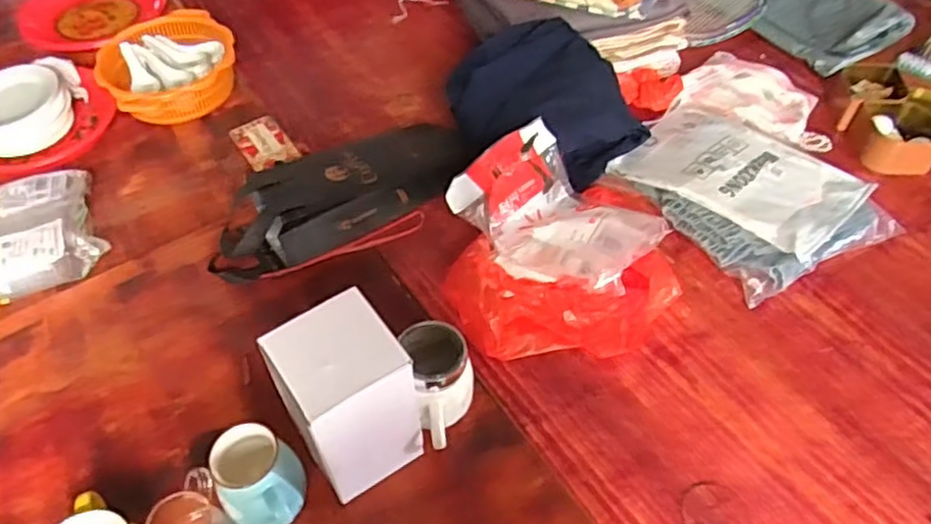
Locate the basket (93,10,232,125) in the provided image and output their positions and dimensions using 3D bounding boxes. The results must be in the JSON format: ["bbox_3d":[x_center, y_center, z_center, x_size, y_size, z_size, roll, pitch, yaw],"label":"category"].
[{"bbox_3d":[-0.497,-0.328,1.156,0.209,0.079,0.206,-35,58,-22],"label":"basket"}]

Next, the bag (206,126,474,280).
[{"bbox_3d":[-0.171,-0.091,0.945,0.374,0.082,0.136,-19,53,-11],"label":"bag"}]

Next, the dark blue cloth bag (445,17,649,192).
[{"bbox_3d":[0.123,-0.224,0.996,0.240,0.159,0.198,-28,55,-17],"label":"dark blue cloth bag"}]

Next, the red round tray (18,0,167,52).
[{"bbox_3d":[-0.718,-0.493,1.324,0.254,0.023,0.254,-36,58,-22],"label":"red round tray"}]

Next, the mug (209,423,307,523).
[{"bbox_3d":[-0.206,0.226,0.684,0.076,0.104,0.090,-8,52,-5],"label":"mug"}]

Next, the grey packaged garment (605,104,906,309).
[{"bbox_3d":[0.400,-0.114,0.989,0.258,0.059,0.328,-29,56,-18],"label":"grey packaged garment"}]

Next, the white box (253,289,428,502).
[{"bbox_3d":[-0.115,0.142,0.689,0.111,0.199,0.110,-29,56,-18],"label":"white box"}]

